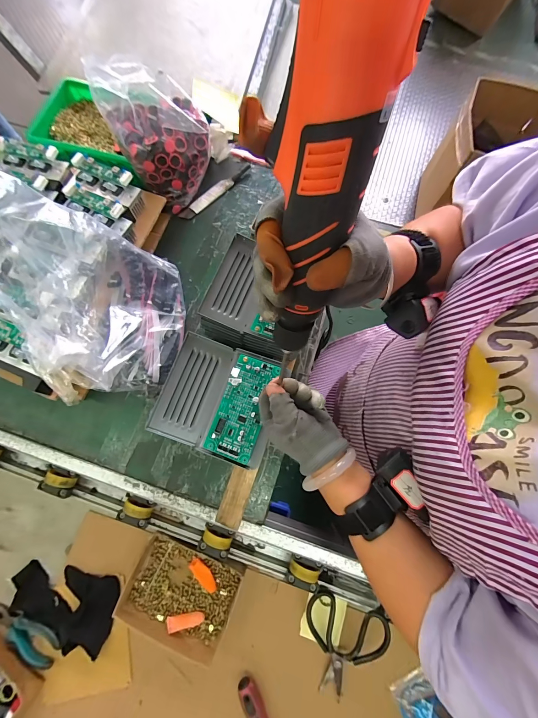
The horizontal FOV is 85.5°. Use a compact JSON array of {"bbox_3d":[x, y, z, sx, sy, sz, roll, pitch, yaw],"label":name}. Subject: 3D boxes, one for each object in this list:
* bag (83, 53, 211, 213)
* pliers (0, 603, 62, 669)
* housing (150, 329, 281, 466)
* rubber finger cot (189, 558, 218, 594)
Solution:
[{"bbox_3d":[-0.203,-0.412,0.530,0.164,0.166,0.156,41,79,10],"label":"bag"},{"bbox_3d":[-0.413,0.446,0.478,0.155,0.025,0.048,22,76,5],"label":"pliers"},{"bbox_3d":[-0.073,0.052,0.415,0.161,0.035,0.153,18,76,4],"label":"housing"},{"bbox_3d":[-0.109,0.362,0.487,0.022,0.012,0.059,-41,79,-10],"label":"rubber finger cot"}]

